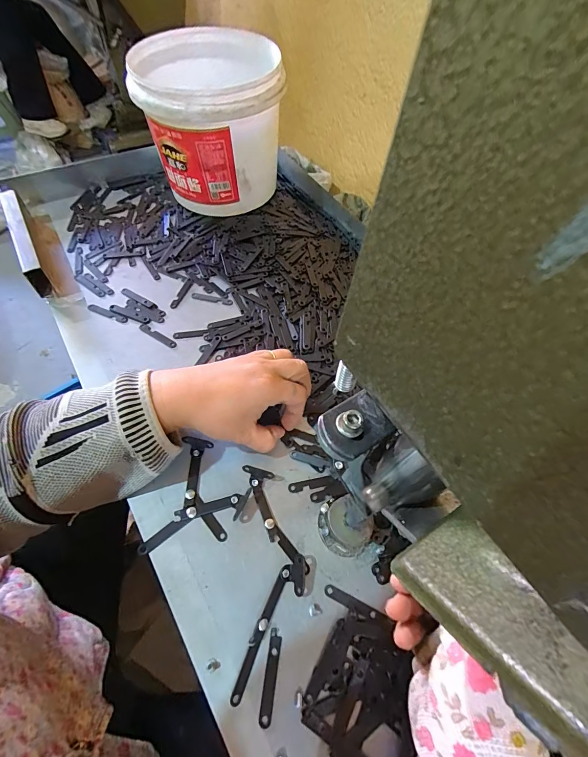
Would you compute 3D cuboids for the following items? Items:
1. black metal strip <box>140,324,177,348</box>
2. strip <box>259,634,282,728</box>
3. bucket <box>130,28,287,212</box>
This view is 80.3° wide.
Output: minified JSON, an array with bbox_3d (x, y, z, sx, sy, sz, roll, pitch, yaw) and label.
[{"bbox_3d":[-0.155,-0.048,0.398,0.050,0.004,0.009,30,72,11],"label":"black metal strip"},{"bbox_3d":[-0.017,0.213,0.246,0.008,0.004,0.049,10,58,1],"label":"strip"},{"bbox_3d":[-0.108,-0.343,0.483,0.167,0.158,0.180,1,59,-1],"label":"bucket"}]

